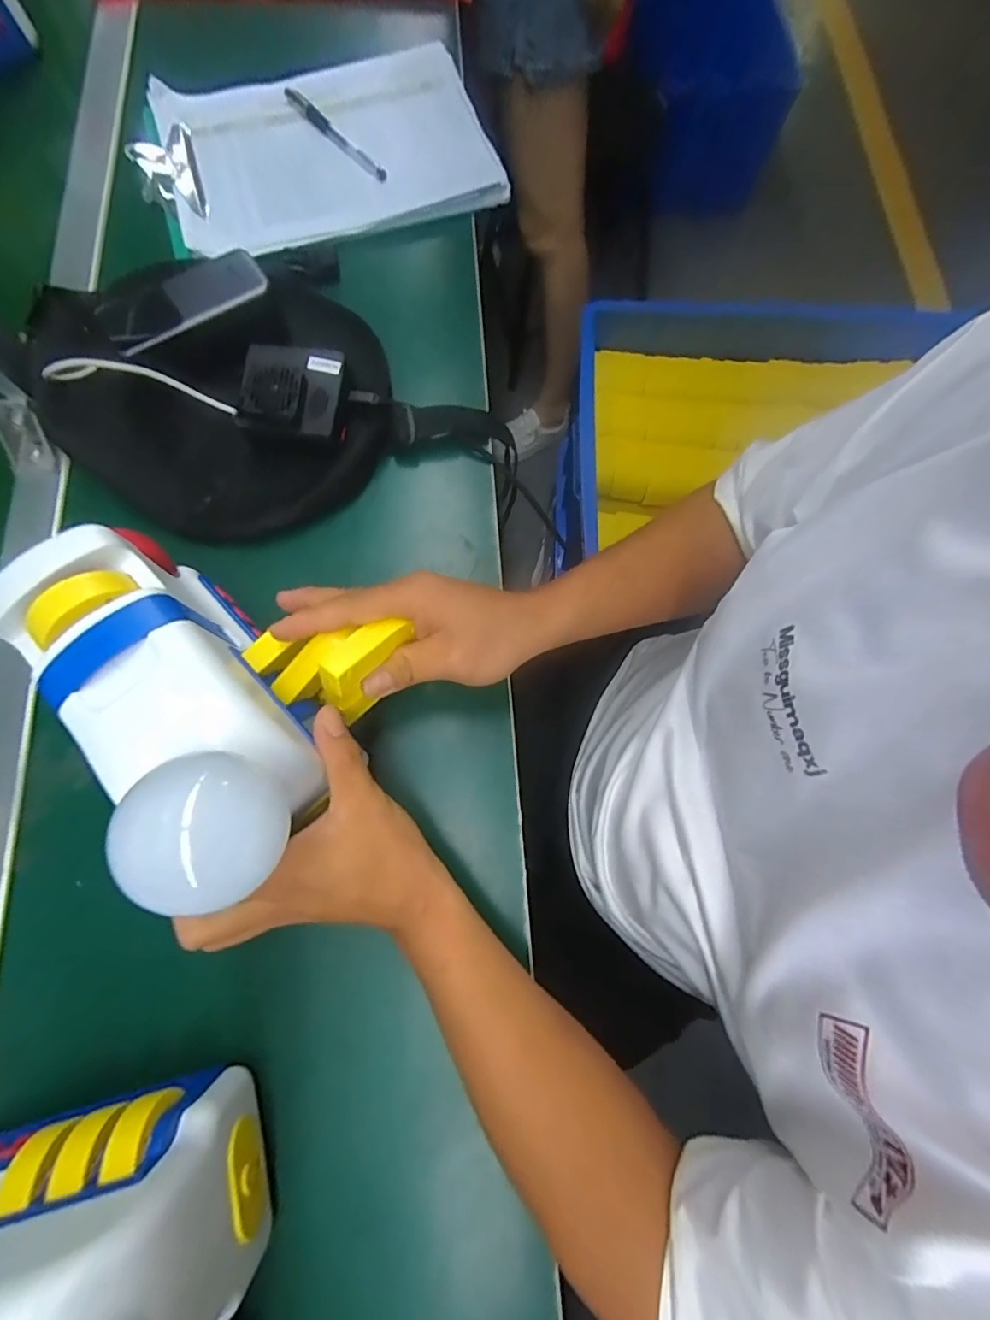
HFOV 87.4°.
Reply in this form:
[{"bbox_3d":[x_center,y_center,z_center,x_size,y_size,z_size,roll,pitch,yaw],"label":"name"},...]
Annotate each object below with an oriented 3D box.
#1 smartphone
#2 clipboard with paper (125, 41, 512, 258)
[{"bbox_3d":[-0.245,-0.288,0.414,0.124,0.007,0.060,-33,78,-8],"label":"smartphone"},{"bbox_3d":[-0.173,-0.508,0.518,0.327,0.033,0.233,-15,76,-4],"label":"clipboard with paper"}]

